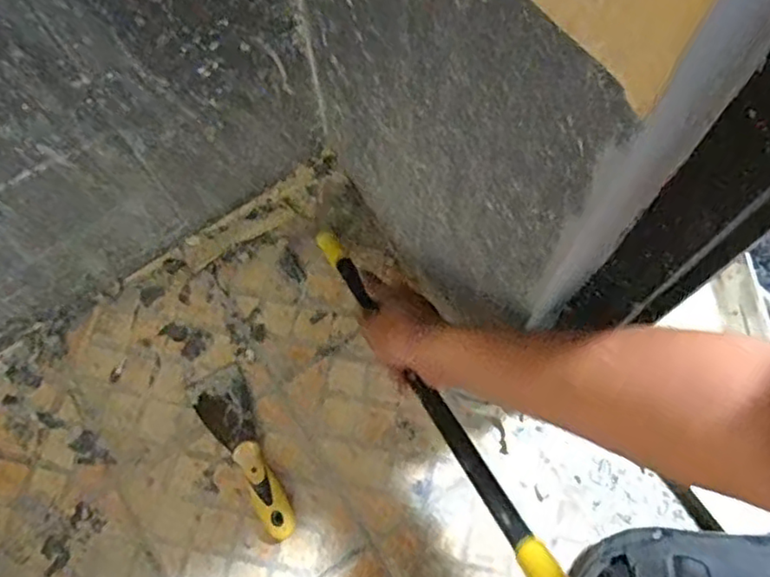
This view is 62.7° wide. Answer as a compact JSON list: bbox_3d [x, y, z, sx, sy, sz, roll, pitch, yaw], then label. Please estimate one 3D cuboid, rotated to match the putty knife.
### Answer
[{"bbox_3d":[-0.150,0.174,0.679,0.058,0.017,0.191,-29,73,-9],"label":"putty knife"}]

